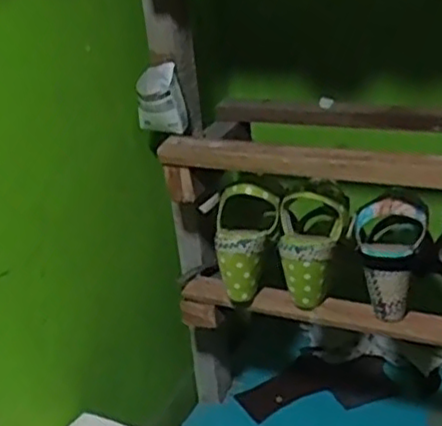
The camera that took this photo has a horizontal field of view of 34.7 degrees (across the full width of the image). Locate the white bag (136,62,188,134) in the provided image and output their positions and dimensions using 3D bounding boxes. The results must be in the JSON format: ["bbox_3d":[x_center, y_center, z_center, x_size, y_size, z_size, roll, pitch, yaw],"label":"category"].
[{"bbox_3d":[-0.072,-0.136,0.859,0.059,0.075,0.042,-8,24,-7],"label":"white bag"}]

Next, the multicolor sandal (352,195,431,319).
[{"bbox_3d":[0.186,0.053,0.793,0.081,0.130,0.057,3,25,17],"label":"multicolor sandal"}]

